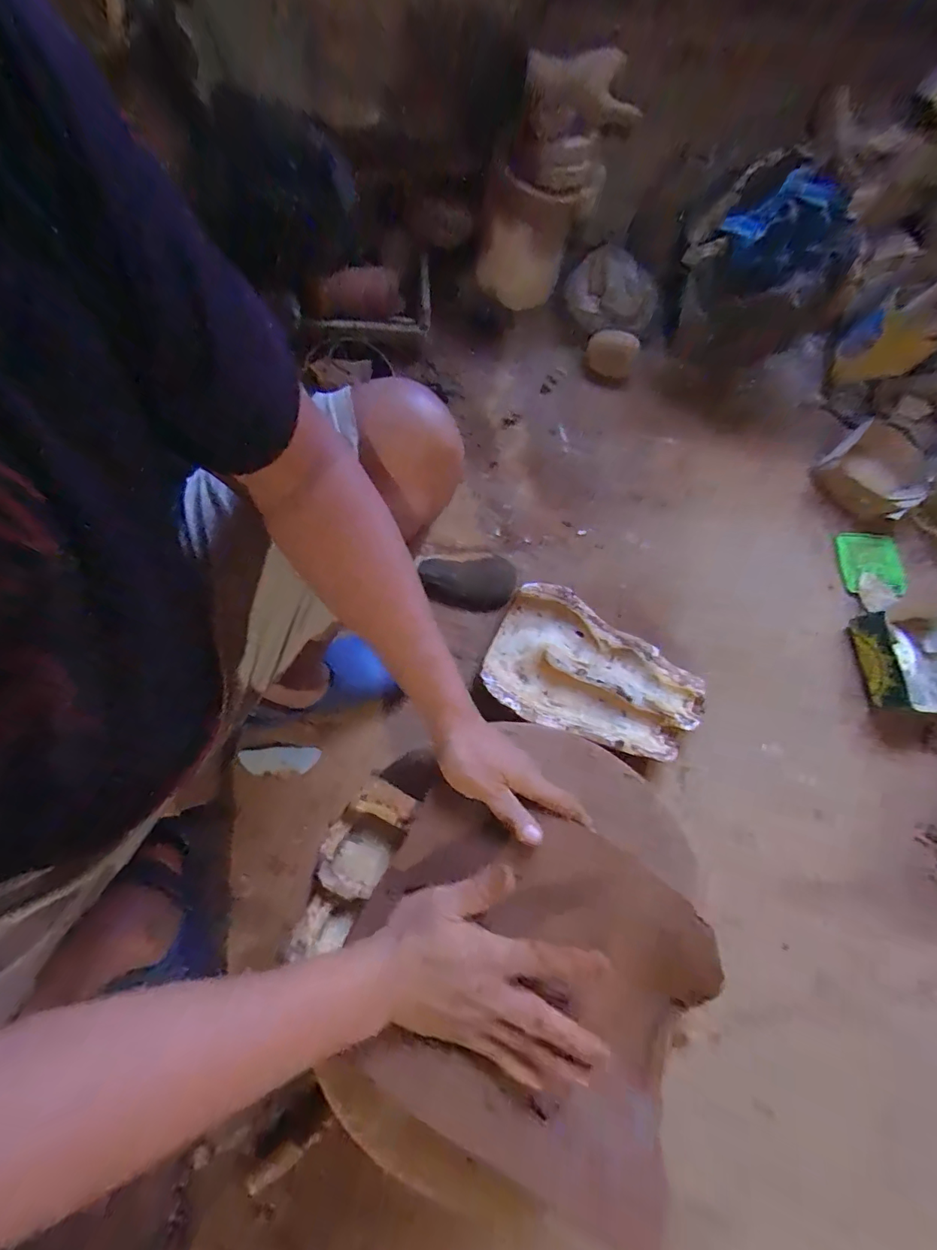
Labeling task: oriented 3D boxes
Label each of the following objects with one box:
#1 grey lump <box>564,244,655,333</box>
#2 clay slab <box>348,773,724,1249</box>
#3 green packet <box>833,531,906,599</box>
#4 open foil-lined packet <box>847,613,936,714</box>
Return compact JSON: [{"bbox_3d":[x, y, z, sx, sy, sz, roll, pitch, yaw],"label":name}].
[{"bbox_3d":[0.329,-0.755,1.049,0.197,0.111,0.161,32,73,5],"label":"grey lump"},{"bbox_3d":[0.050,0.294,0.392,0.283,0.049,0.245,26,76,5],"label":"clay slab"},{"bbox_3d":[0.847,-0.131,0.988,0.130,0.018,0.141,5,74,-6],"label":"green packet"},{"bbox_3d":[0.847,0.073,0.884,0.210,0.064,0.193,-1,75,-7],"label":"open foil-lined packet"}]

